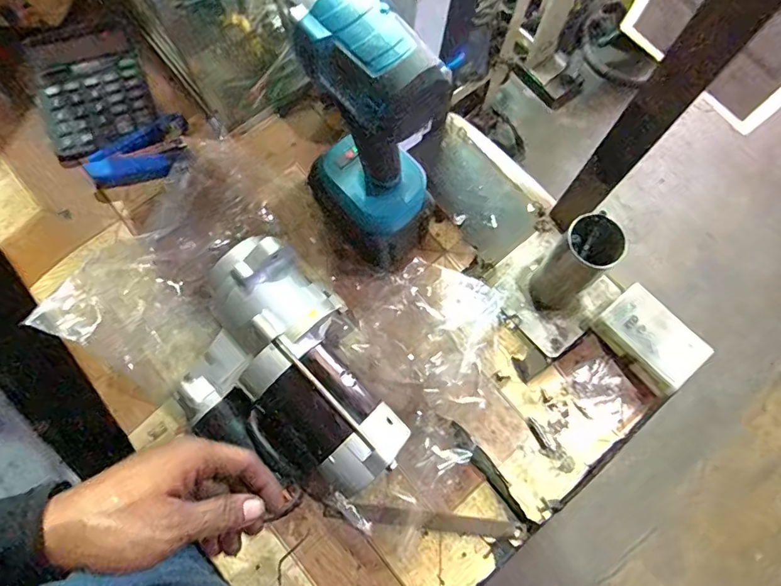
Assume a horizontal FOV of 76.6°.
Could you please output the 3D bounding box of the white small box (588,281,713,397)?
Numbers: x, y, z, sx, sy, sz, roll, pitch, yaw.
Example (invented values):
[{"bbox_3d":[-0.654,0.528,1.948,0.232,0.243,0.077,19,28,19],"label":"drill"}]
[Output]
[{"bbox_3d":[0.264,0.046,0.501,0.064,0.034,0.098,-43,79,-13],"label":"white small box"}]

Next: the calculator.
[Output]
[{"bbox_3d":[-0.350,-0.240,0.575,0.119,0.025,0.157,-22,75,-8],"label":"calculator"}]

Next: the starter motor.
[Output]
[{"bbox_3d":[-0.091,0.082,0.437,0.226,0.095,0.168,43,76,11],"label":"starter motor"}]

